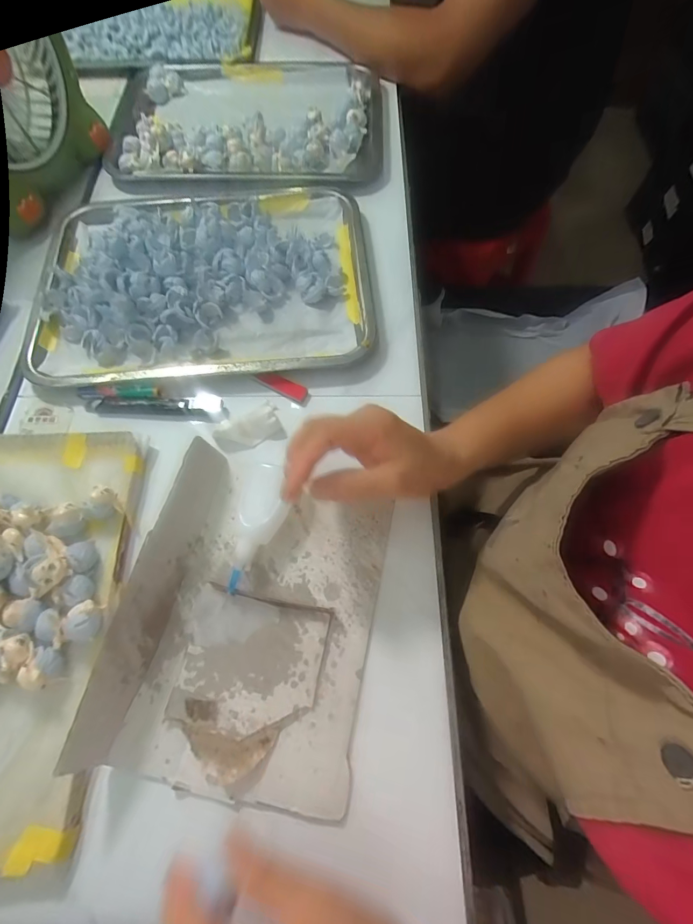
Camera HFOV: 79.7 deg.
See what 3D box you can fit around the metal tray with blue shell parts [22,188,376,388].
[{"bbox_3d":[-0.149,-0.202,0.445,0.338,0.033,0.248,-3,66,-1],"label":"metal tray with blue shell parts"}]

